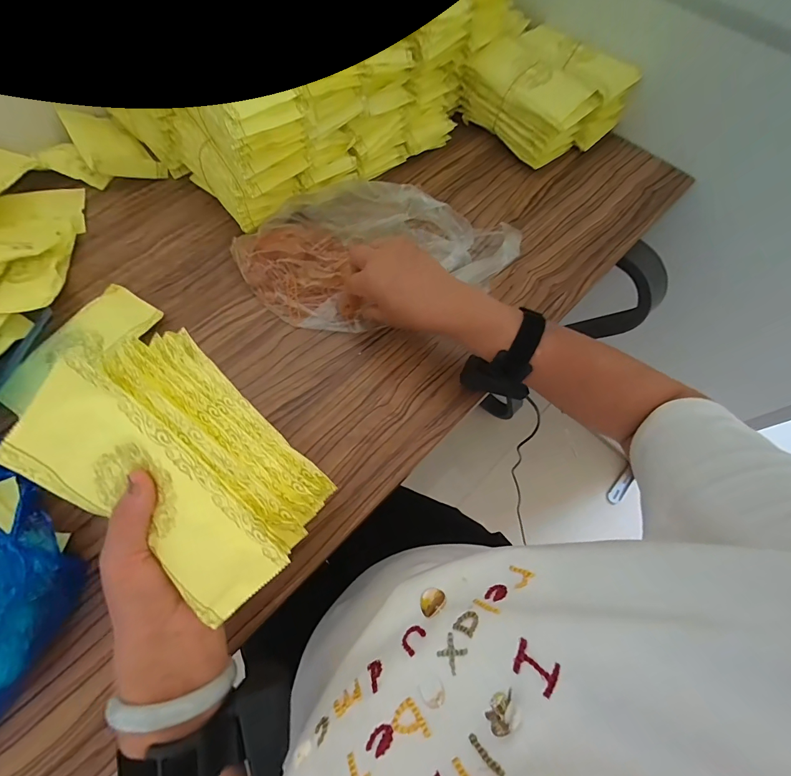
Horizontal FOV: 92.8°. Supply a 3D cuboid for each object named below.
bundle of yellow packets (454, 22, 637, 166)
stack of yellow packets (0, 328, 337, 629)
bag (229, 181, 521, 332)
[{"bbox_3d":[0.216,-0.432,0.558,0.160,0.094,0.188,-40,73,-16],"label":"bundle of yellow packets"},{"bbox_3d":[-0.141,0.051,0.263,0.177,0.112,0.078,41,115,-3],"label":"stack of yellow packets"},{"bbox_3d":[-0.020,-0.167,0.467,0.338,0.059,0.173,-11,68,-4],"label":"bag"}]

